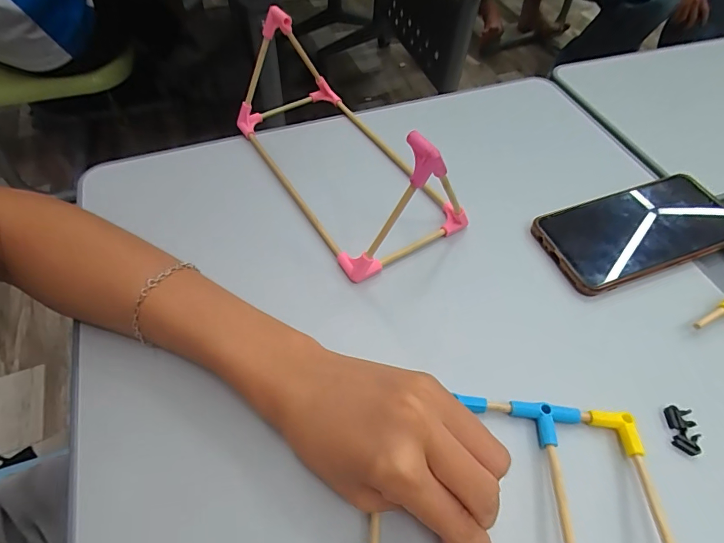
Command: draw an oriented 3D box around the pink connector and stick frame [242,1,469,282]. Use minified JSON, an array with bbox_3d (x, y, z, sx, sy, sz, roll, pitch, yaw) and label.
[{"bbox_3d":[-0.021,-0.117,0.339,0.111,0.103,0.234,-27,60,-19],"label":"pink connector and stick frame"}]

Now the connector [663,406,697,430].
[{"bbox_3d":[0.195,0.090,0.255,0.016,0.004,0.013,-2,55,0],"label":"connector"}]

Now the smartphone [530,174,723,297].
[{"bbox_3d":[0.224,-0.034,0.333,0.163,0.012,0.074,-16,57,-13],"label":"smartphone"}]

